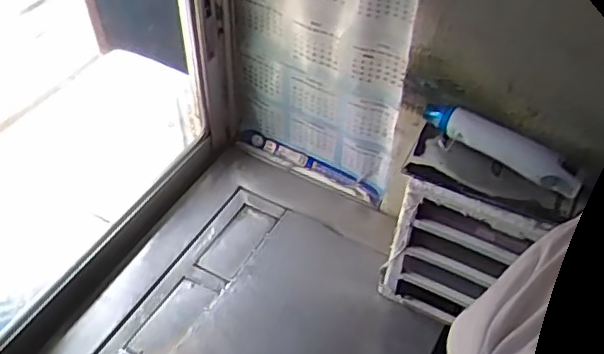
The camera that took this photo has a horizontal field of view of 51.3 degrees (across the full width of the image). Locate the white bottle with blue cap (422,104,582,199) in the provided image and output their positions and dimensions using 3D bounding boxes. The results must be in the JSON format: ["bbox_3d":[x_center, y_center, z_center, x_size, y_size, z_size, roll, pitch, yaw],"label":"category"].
[{"bbox_3d":[0.261,-0.043,0.827,0.213,0.039,0.040,29,53,23],"label":"white bottle with blue cap"}]

